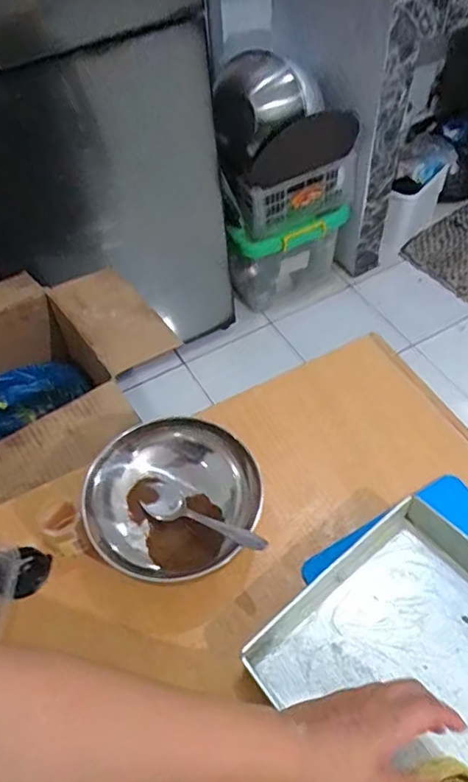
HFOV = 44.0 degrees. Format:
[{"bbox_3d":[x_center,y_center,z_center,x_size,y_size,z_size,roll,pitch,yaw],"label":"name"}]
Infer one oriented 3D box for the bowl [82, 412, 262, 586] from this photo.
[{"bbox_3d":[-0.060,0.113,0.580,0.162,0.076,0.162,-2,53,3],"label":"bowl"}]

